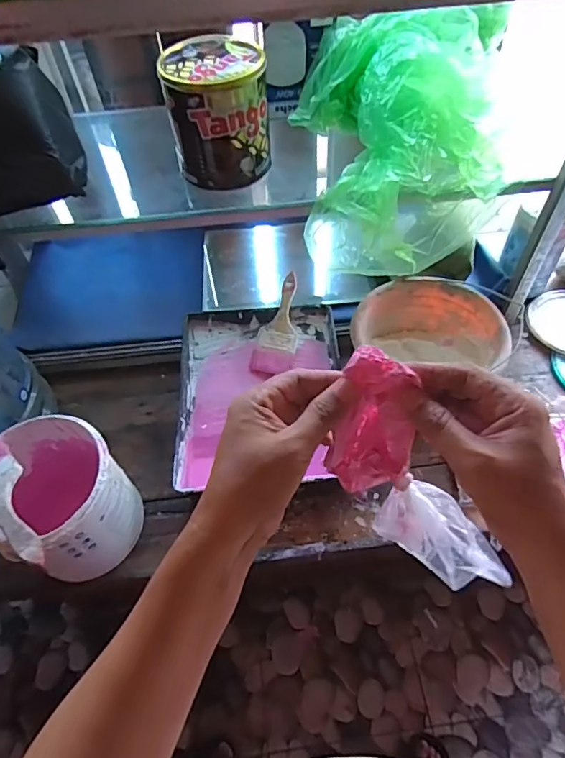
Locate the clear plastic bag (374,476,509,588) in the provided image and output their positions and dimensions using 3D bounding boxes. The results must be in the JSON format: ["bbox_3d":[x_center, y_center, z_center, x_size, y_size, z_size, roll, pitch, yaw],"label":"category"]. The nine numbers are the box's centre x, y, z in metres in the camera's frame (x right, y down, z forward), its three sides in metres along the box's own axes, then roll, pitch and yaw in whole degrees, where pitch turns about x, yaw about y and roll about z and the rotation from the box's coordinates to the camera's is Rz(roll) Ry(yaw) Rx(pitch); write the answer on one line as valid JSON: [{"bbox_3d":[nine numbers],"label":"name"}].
[{"bbox_3d":[0.131,0.123,0.394,0.104,0.065,0.058,28,62,21],"label":"clear plastic bag"}]

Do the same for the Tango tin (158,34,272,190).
[{"bbox_3d":[-0.090,-0.393,0.732,0.136,0.159,0.133,-2,55,3],"label":"Tango tin"}]

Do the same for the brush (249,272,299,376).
[{"bbox_3d":[-0.003,-0.104,0.909,0.076,0.024,0.198,11,73,12],"label":"brush"}]

